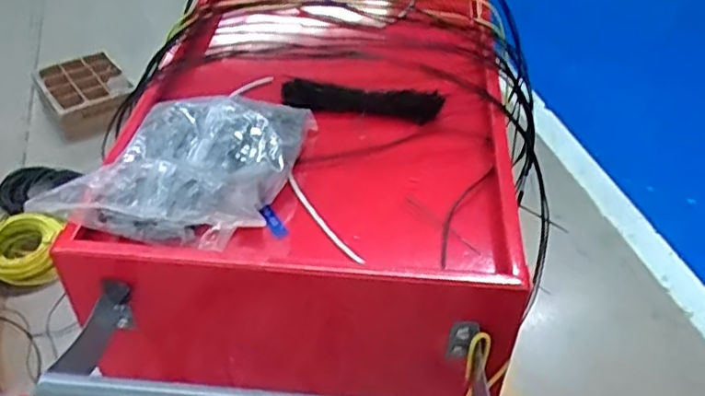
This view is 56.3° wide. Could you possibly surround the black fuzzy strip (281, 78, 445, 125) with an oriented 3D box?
[{"bbox_3d":[0.011,-0.118,0.803,0.190,0.036,0.032,4,42,5],"label":"black fuzzy strip"}]

